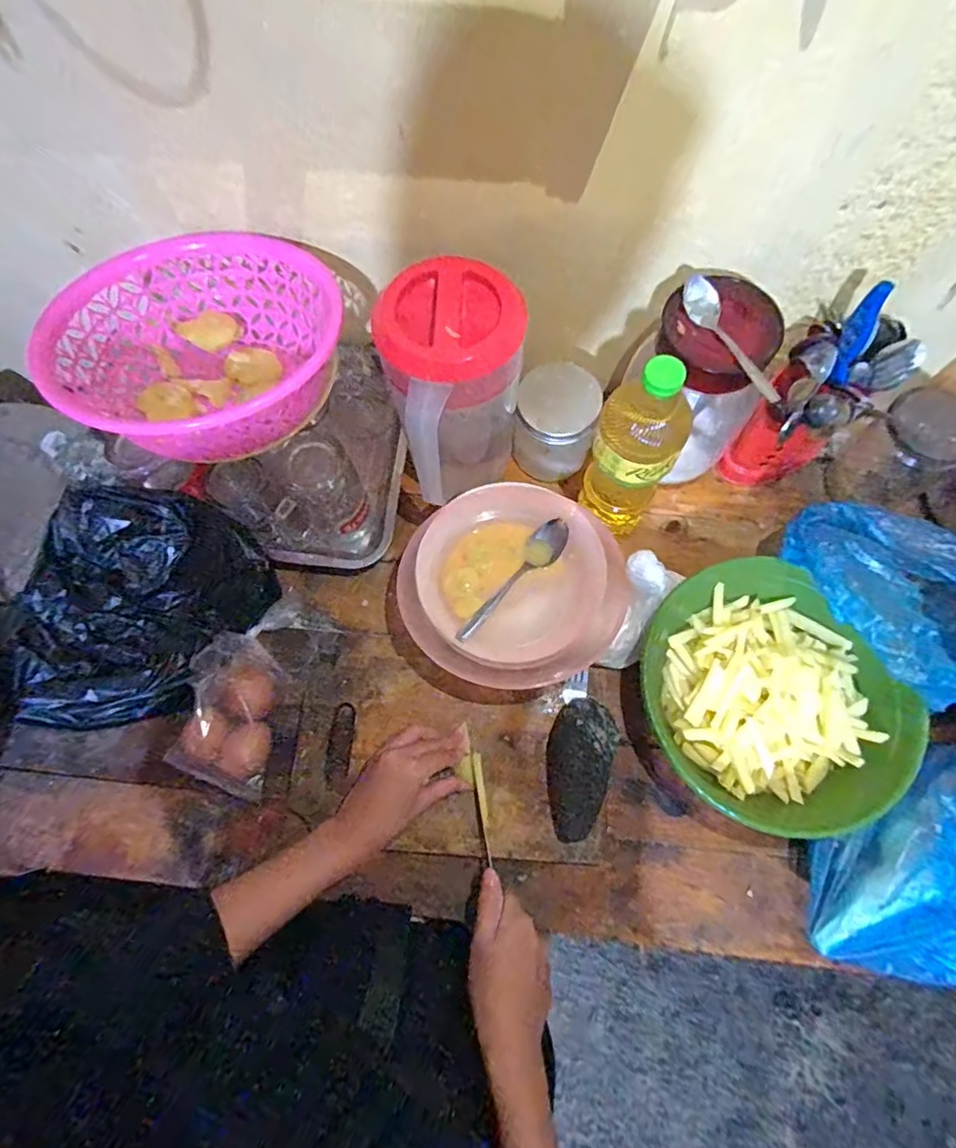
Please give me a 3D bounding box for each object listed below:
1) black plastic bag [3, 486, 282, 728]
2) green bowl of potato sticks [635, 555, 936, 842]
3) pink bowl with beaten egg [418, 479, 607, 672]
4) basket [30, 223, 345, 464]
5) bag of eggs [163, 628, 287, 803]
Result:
[{"bbox_3d":[-0.349,0.042,0.585,0.206,0.105,0.246,23,73,10],"label":"black plastic bag"},{"bbox_3d":[0.268,0.114,0.540,0.227,0.063,0.240,-1,70,2],"label":"green bowl of potato sticks"},{"bbox_3d":[0.033,0.003,0.586,0.180,0.055,0.189,-1,70,2],"label":"pink bowl with beaten egg"},{"bbox_3d":[-0.255,-0.214,0.547,0.252,0.126,0.258,-1,70,2],"label":"basket"},{"bbox_3d":[-0.250,0.135,0.566,0.098,0.045,0.152,6,71,4],"label":"bag of eggs"}]

